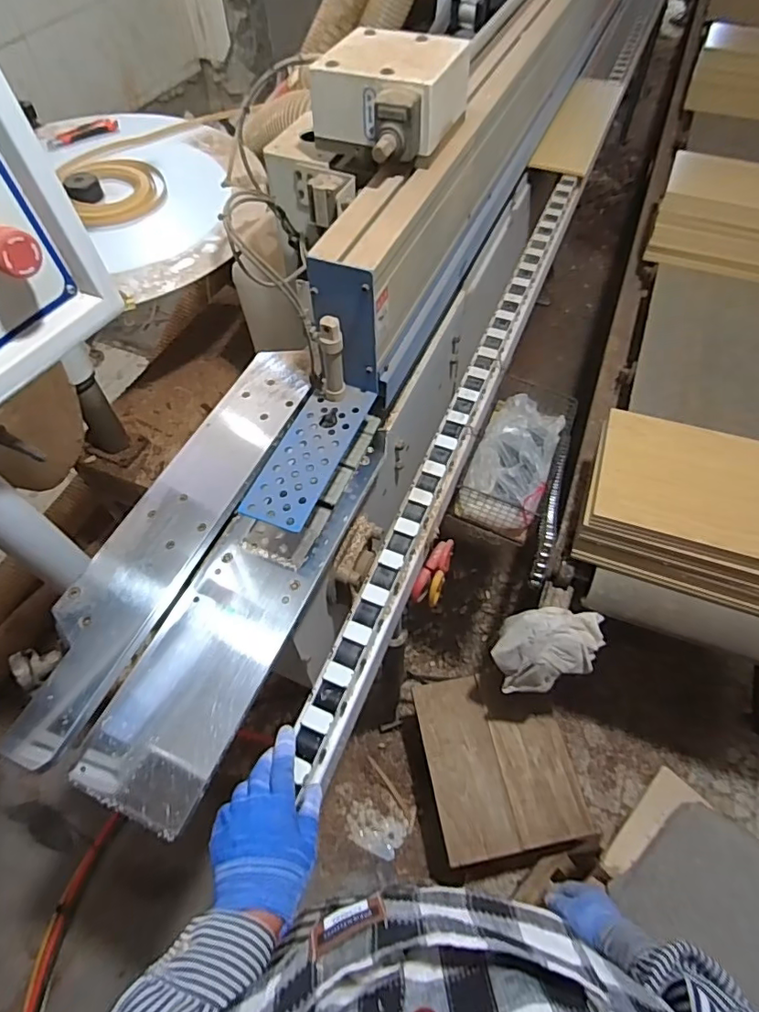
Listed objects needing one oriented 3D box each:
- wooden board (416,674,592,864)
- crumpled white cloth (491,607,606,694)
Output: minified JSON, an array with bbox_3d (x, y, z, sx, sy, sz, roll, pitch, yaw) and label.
[{"bbox_3d":[0.249,0.524,1.119,0.293,0.030,0.331,-9,57,-6],"label":"wooden board"},{"bbox_3d":[0.292,0.257,0.946,0.165,0.152,0.105,7,57,5],"label":"crumpled white cloth"}]

